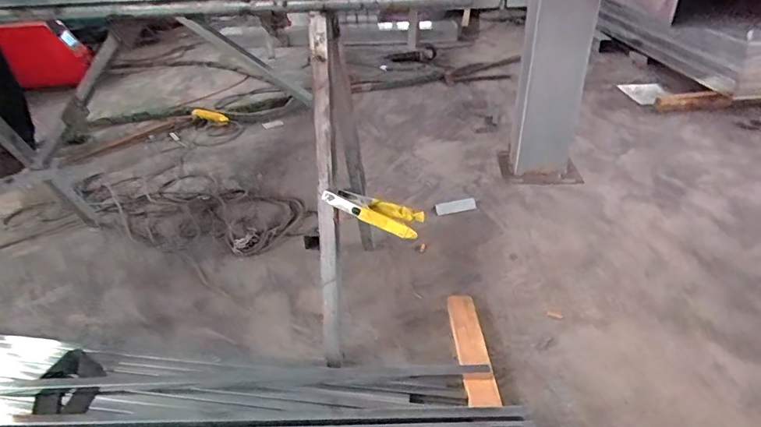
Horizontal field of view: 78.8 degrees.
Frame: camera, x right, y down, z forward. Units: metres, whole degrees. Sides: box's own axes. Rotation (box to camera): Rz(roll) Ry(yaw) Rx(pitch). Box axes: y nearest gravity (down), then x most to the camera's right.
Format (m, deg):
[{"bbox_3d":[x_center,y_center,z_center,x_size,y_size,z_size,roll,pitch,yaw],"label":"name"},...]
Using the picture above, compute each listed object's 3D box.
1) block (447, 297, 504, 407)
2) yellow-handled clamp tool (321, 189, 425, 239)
[{"bbox_3d":[0.190,0.273,0.988,0.062,0.029,0.305,-3,33,1],"label":"block"},{"bbox_3d":[-0.014,-0.007,0.871,0.189,0.040,0.058,19,33,4],"label":"yellow-handled clamp tool"}]

